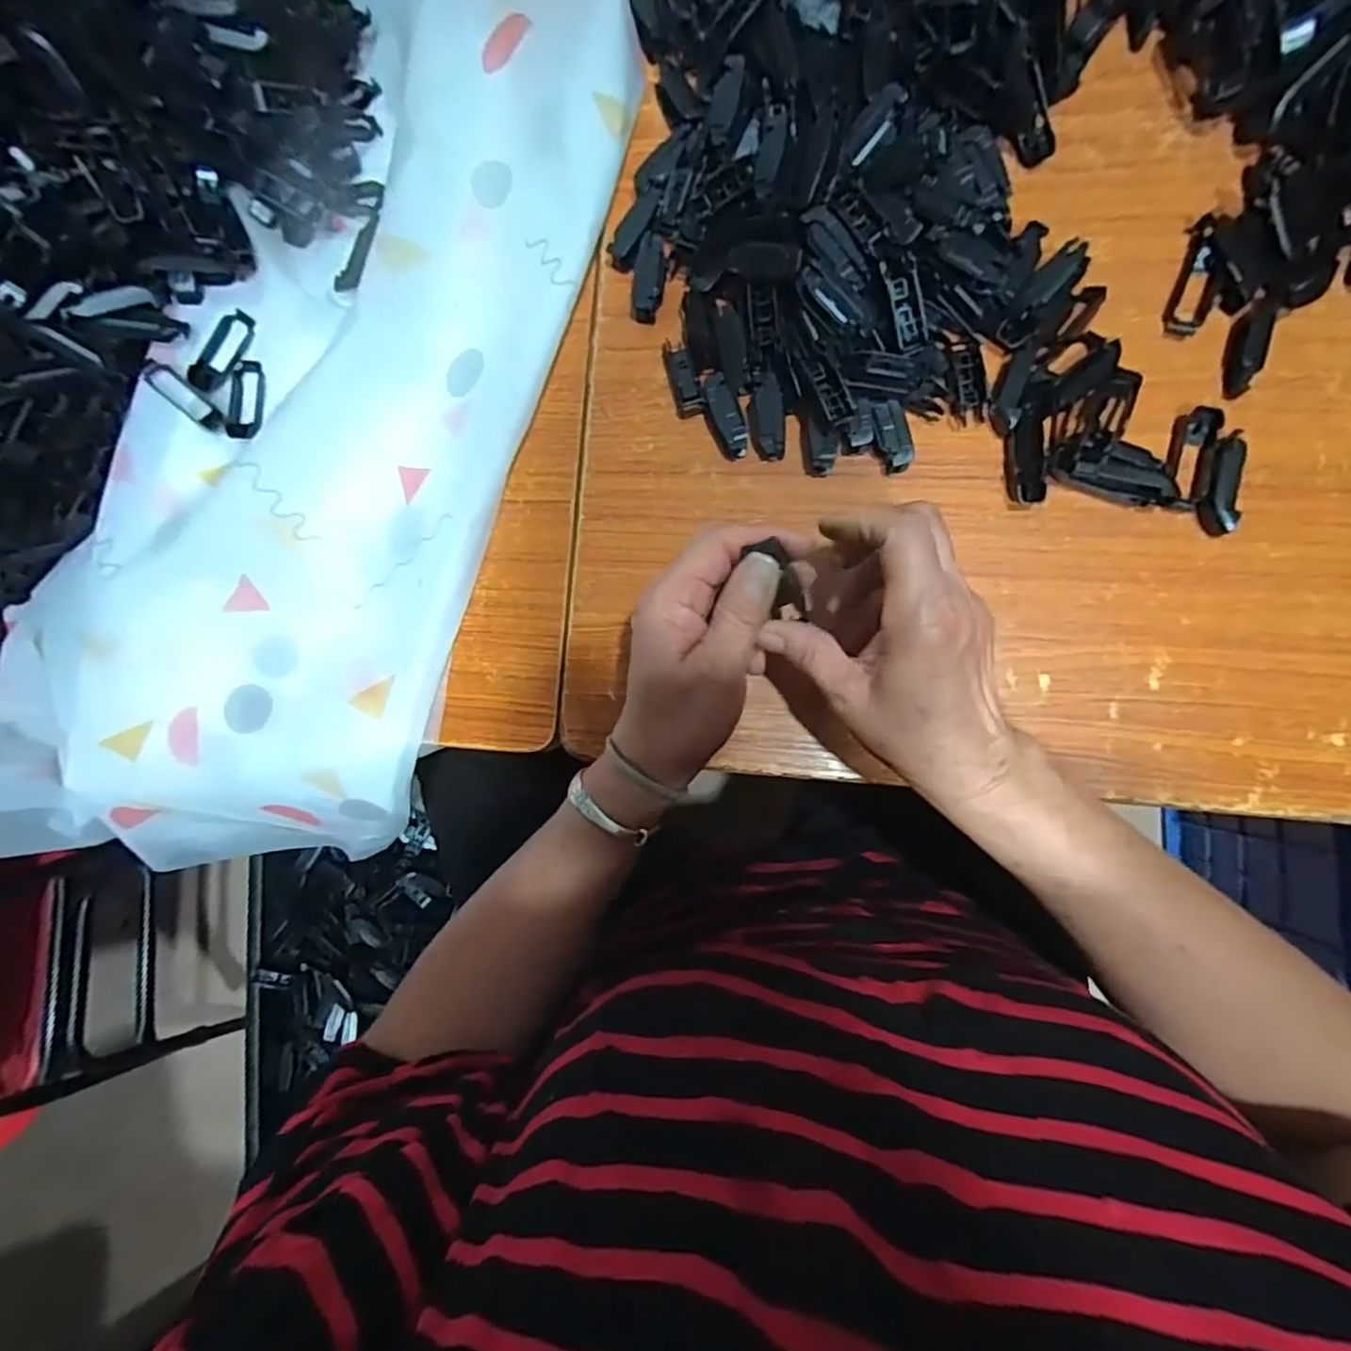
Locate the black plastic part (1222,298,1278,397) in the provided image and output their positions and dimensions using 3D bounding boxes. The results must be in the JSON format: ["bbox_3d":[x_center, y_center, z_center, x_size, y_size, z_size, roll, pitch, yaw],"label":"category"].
[{"bbox_3d":[0.320,-0.183,0.347,0.013,0.018,0.052,9,86,7],"label":"black plastic part"}]

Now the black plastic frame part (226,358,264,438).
[{"bbox_3d":[-0.284,-0.180,0.412,0.020,0.006,0.060,-4,75,-14],"label":"black plastic frame part"}]

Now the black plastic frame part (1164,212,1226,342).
[{"bbox_3d":[0.299,-0.227,0.357,0.020,0.012,0.065,14,87,8],"label":"black plastic frame part"}]

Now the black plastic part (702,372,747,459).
[{"bbox_3d":[0.030,-0.158,0.380,0.018,0.018,0.046,-23,83,4],"label":"black plastic part"}]

